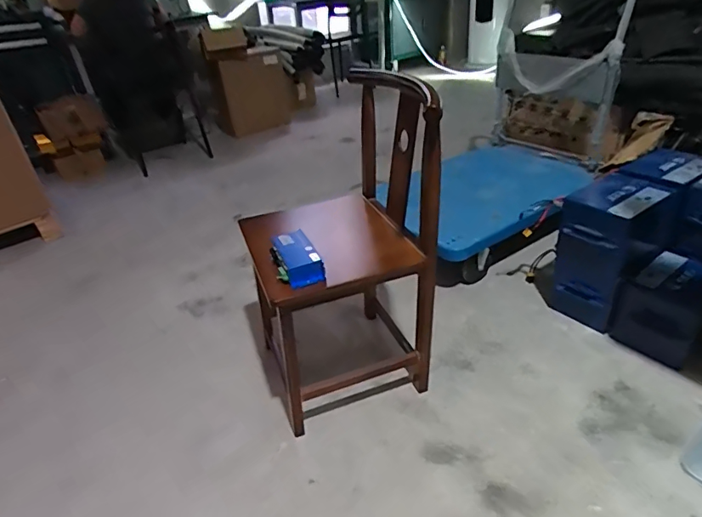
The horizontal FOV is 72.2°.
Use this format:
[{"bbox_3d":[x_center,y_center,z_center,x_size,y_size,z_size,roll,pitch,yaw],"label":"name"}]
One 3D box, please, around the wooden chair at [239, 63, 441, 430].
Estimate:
[{"bbox_3d":[-0.038,-0.039,1.223,0.413,0.774,0.448,-13,33,-15],"label":"wooden chair"}]

